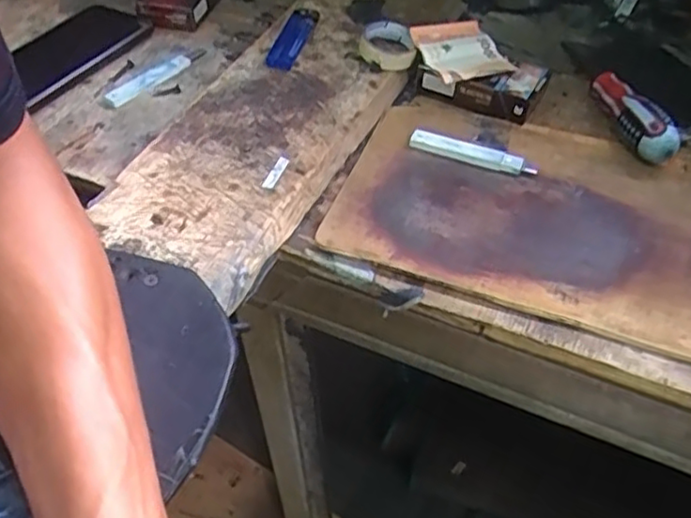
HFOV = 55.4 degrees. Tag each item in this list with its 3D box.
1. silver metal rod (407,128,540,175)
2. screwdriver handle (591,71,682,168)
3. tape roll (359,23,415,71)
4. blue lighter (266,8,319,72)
[{"bbox_3d":[0.092,-0.079,0.478,0.092,0.011,0.013,17,51,16],"label":"silver metal rod"},{"bbox_3d":[0.214,-0.111,0.498,0.022,0.028,0.094,-15,50,-12],"label":"screwdriver handle"},{"bbox_3d":[0.034,-0.176,0.546,0.044,0.019,0.053,-2,48,-1],"label":"tape roll"},{"bbox_3d":[-0.045,-0.191,0.567,0.026,0.015,0.091,9,49,9],"label":"blue lighter"}]

